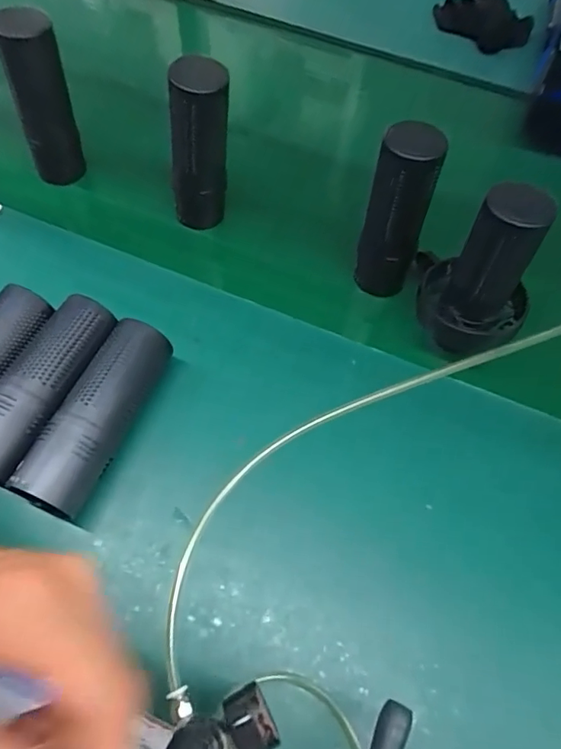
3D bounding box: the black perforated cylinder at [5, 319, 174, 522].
[{"bbox_3d":[-0.145,0.032,0.429,0.054,0.055,0.155,19,62,7],"label":"black perforated cylinder"}]

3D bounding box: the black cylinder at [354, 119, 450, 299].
[{"bbox_3d":[0.108,-0.153,0.488,0.054,0.167,0.058,14,61,5],"label":"black cylinder"}]

